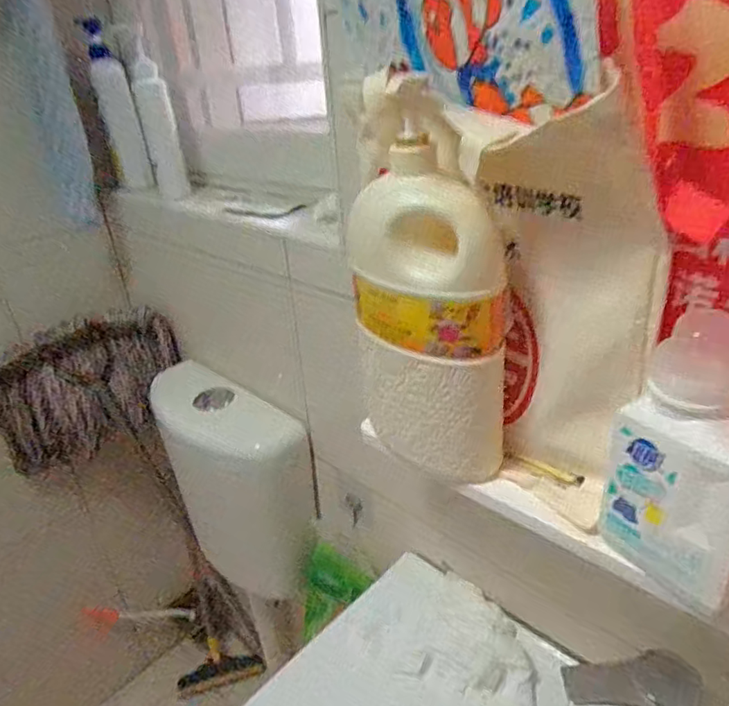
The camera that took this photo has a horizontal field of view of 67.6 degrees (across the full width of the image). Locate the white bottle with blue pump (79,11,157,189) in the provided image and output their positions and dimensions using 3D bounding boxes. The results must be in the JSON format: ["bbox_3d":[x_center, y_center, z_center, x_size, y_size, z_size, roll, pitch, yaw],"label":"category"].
[{"bbox_3d":[-0.431,-0.427,0.956,0.054,0.265,0.056,-12,28,-16],"label":"white bottle with blue pump"}]

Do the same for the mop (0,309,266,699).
[{"bbox_3d":[-0.480,0.427,1.222,0.226,1.065,0.332,19,34,38],"label":"mop"}]

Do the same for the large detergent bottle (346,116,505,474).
[{"bbox_3d":[0.050,-0.023,0.444,0.072,0.258,0.121,-20,31,-29],"label":"large detergent bottle"}]

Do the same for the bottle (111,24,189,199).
[{"bbox_3d":[-0.331,-0.369,0.859,0.061,0.228,0.058,-12,28,-16],"label":"bottle"}]

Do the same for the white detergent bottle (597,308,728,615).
[{"bbox_3d":[0.206,0.068,0.338,0.051,0.172,0.090,-20,31,-29],"label":"white detergent bottle"}]

